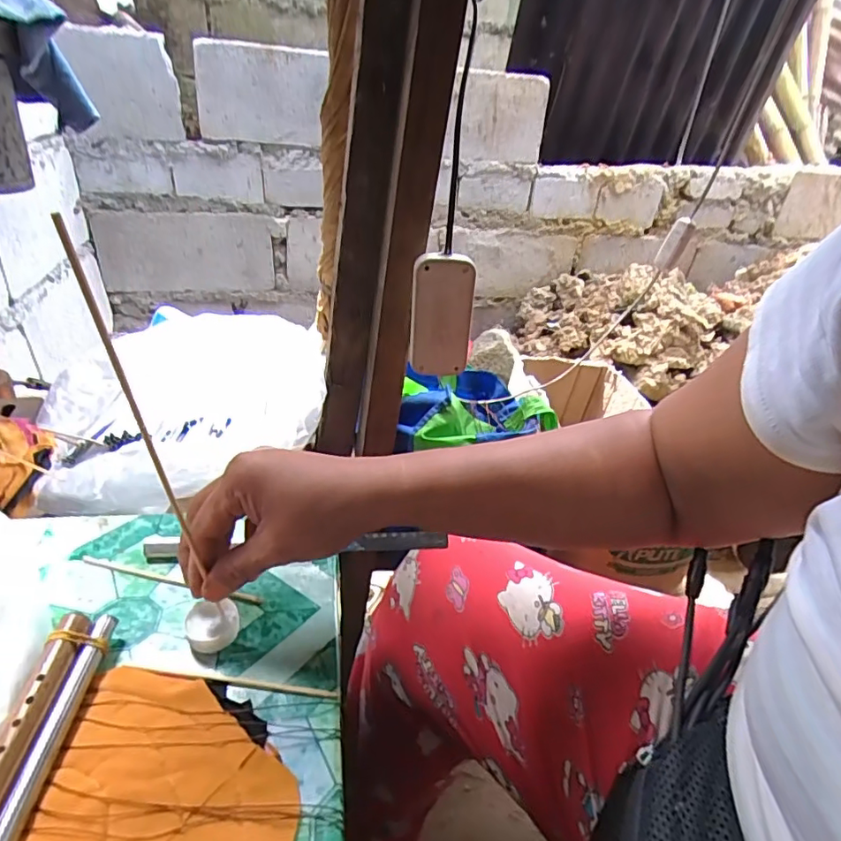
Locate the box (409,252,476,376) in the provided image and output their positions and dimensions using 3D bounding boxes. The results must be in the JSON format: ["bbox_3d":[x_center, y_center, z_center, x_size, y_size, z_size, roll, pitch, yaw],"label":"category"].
[{"bbox_3d":[0.020,-0.099,0.529,0.058,0.116,0.027,5,32,0],"label":"box"}]

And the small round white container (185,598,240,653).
[{"bbox_3d":[-0.124,0.124,0.326,0.029,0.017,0.028,3,32,-2],"label":"small round white container"}]

